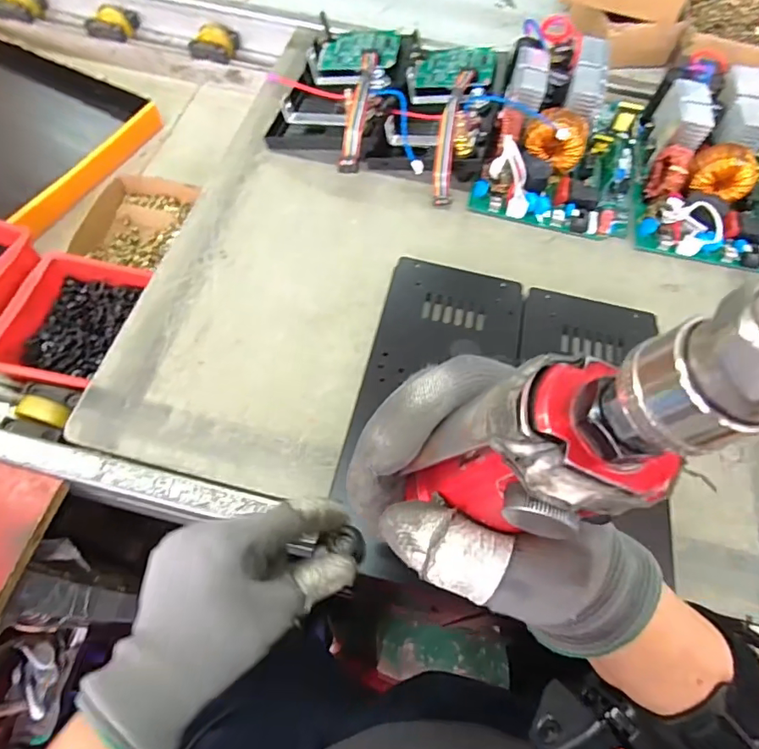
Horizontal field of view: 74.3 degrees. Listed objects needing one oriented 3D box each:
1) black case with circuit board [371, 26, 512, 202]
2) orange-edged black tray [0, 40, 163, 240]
[{"bbox_3d":[0.071,-0.290,0.554,0.119,0.057,0.214,16,64,5],"label":"black case with circuit board"},{"bbox_3d":[-0.489,-0.318,0.643,0.350,0.055,0.258,23,65,8],"label":"orange-edged black tray"}]

